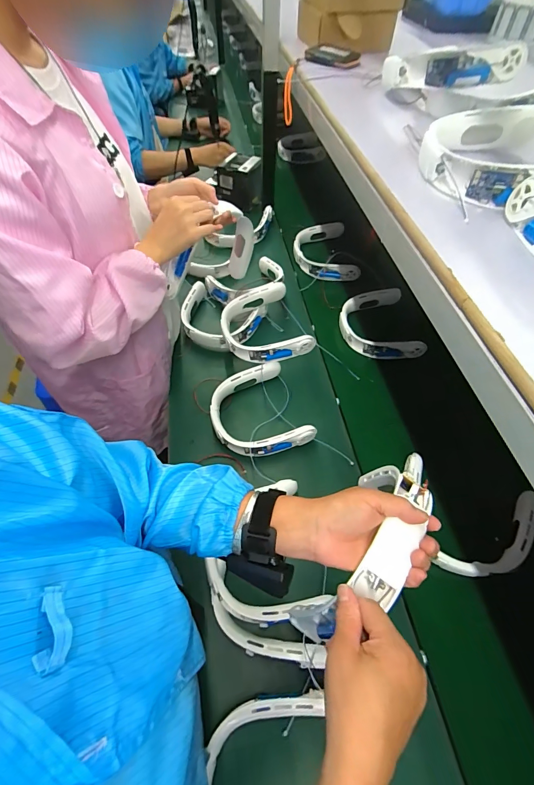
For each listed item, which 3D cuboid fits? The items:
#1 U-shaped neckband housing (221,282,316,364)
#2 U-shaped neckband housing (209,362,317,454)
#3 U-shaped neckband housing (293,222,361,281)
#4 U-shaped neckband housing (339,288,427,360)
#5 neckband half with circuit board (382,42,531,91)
[{"bbox_3d":[-0.011,-0.172,0.927,0.209,0.067,0.227,-17,58,-13],"label":"U-shaped neckband housing"},{"bbox_3d":[-0.021,0.052,0.827,0.211,0.059,0.213,-21,59,-15],"label":"U-shaped neckband housing"},{"bbox_3d":[0.195,-0.482,1.238,0.191,0.081,0.274,-4,56,-4],"label":"U-shaped neckband housing"},{"bbox_3d":[0.305,-0.191,1.015,0.177,0.065,0.236,-6,56,-6],"label":"U-shaped neckband housing"},{"bbox_3d":[0.316,-0.580,0.625,0.246,0.060,0.092,22,57,28],"label":"neckband half with circuit board"}]

